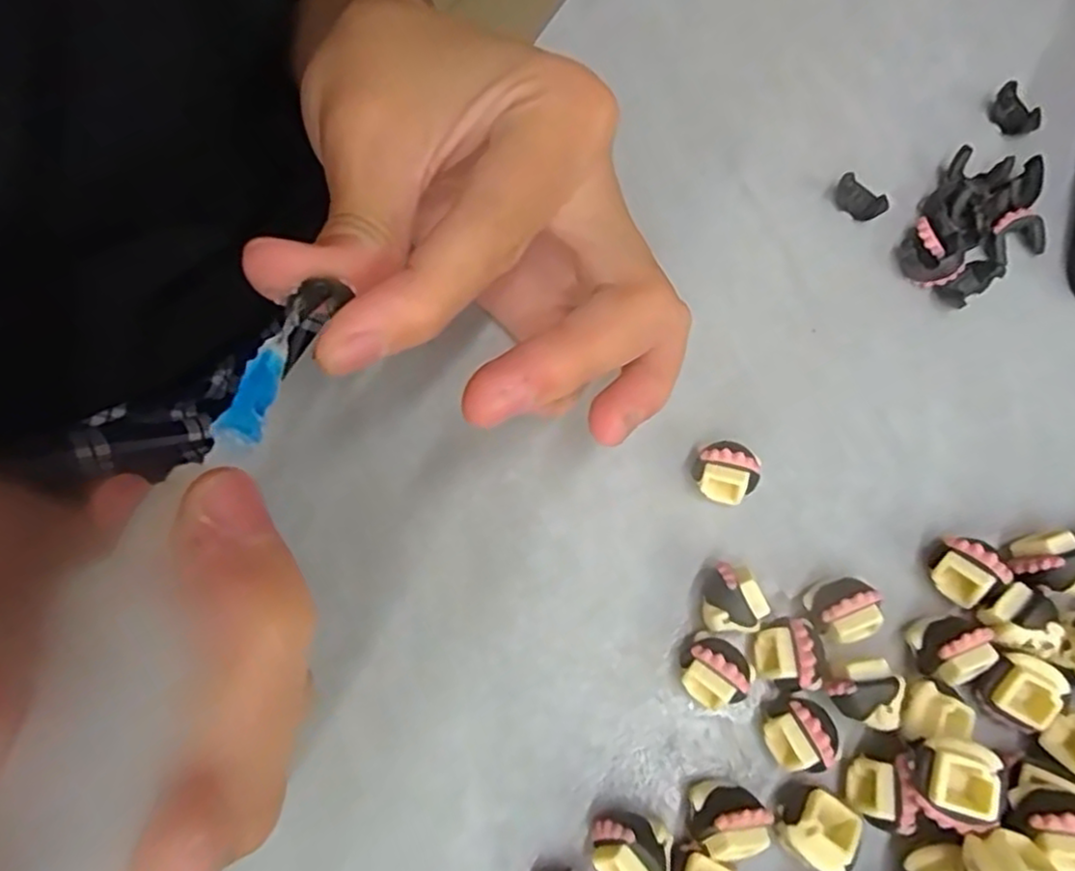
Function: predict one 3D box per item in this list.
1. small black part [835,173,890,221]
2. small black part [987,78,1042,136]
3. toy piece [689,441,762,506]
[{"bbox_3d":[0.096,-0.070,0.203,0.005,0.011,0.015,-38,72,-11],"label":"small black part"},{"bbox_3d":[0.146,-0.099,0.210,0.008,0.011,0.014,-6,69,1],"label":"small black part"},{"bbox_3d":[0.047,0.010,0.174,0.015,0.017,0.012,13,71,8],"label":"toy piece"}]

